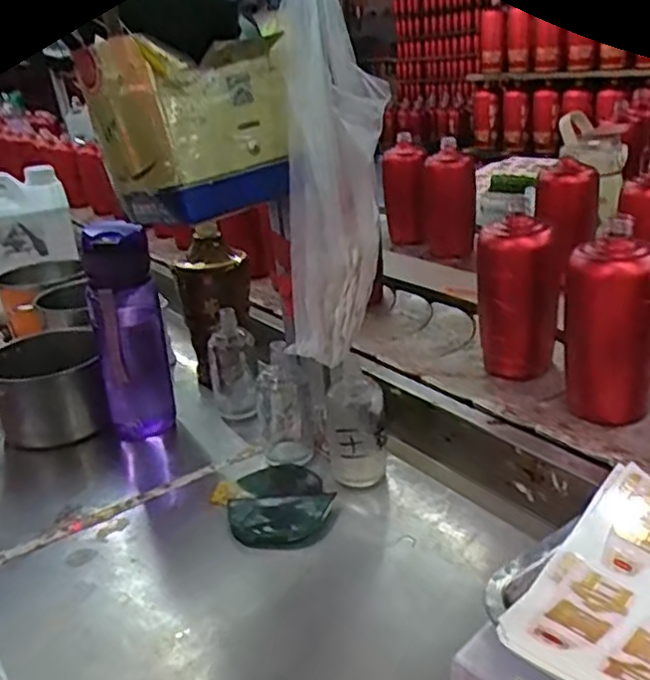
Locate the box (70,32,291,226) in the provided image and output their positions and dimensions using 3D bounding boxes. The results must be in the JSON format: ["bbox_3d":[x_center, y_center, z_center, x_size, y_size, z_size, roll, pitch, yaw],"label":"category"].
[{"bbox_3d":[-0.108,-0.170,0.542,0.123,0.127,0.123,-24,29,-32],"label":"box"}]

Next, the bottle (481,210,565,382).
[{"bbox_3d":[0.202,-0.044,0.715,0.053,0.157,0.072,-27,31,-37],"label":"bottle"}]

